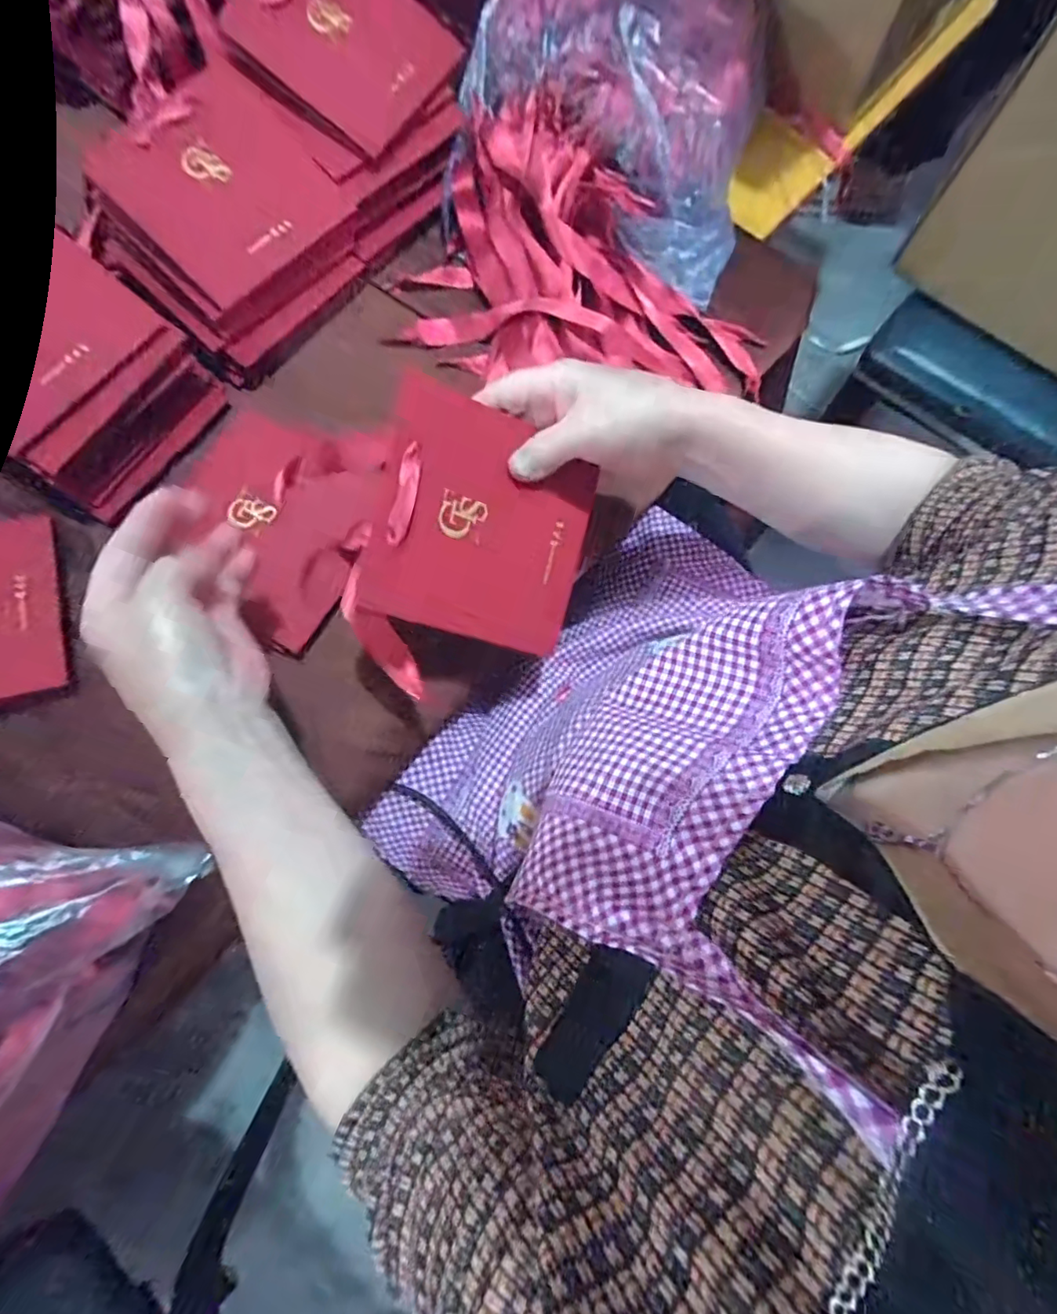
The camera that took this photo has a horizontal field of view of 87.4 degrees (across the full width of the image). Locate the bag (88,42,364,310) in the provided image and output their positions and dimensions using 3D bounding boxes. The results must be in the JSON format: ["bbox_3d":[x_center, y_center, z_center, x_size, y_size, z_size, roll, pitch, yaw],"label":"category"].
[{"bbox_3d":[-0.239,-0.380,0.440,0.133,0.013,0.158,42,87,-13],"label":"bag"}]

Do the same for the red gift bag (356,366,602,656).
[{"bbox_3d":[-0.027,-0.085,0.353,0.135,0.008,0.141,15,88,-23],"label":"red gift bag"}]

